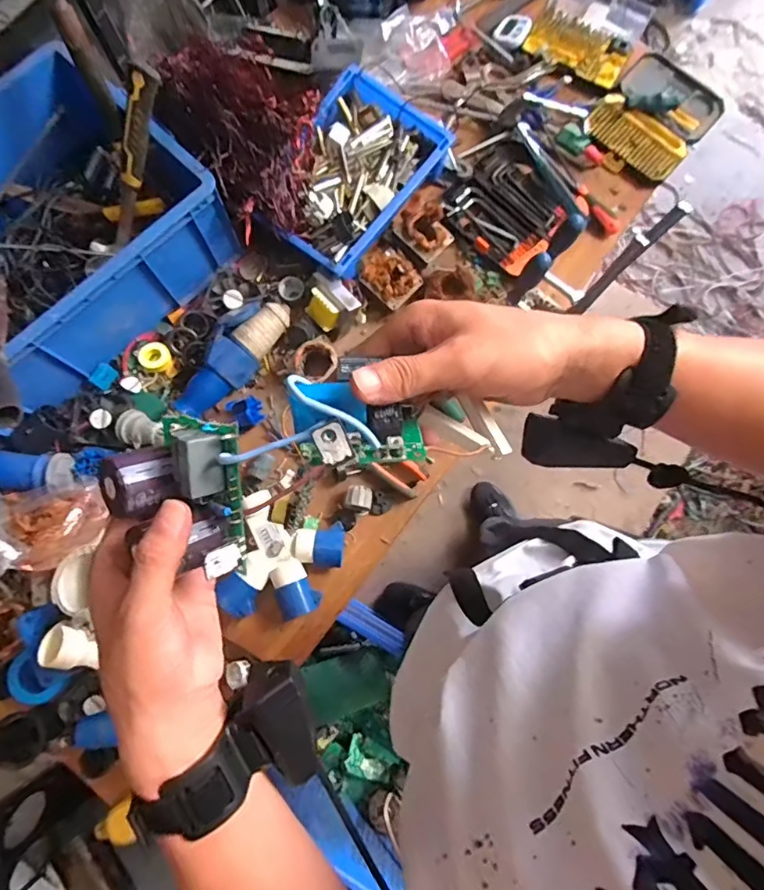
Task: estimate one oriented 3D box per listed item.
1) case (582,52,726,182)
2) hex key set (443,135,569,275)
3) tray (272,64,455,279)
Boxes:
[{"bbox_3d":[0.509,-0.616,0.945,0.187,0.045,0.252,41,81,8],"label":"case"},{"bbox_3d":[0.227,-0.422,0.889,0.190,0.025,0.198,-42,81,-9],"label":"hex key set"},{"bbox_3d":[-0.054,-0.450,0.837,0.212,0.075,0.325,38,80,7],"label":"tray"}]

